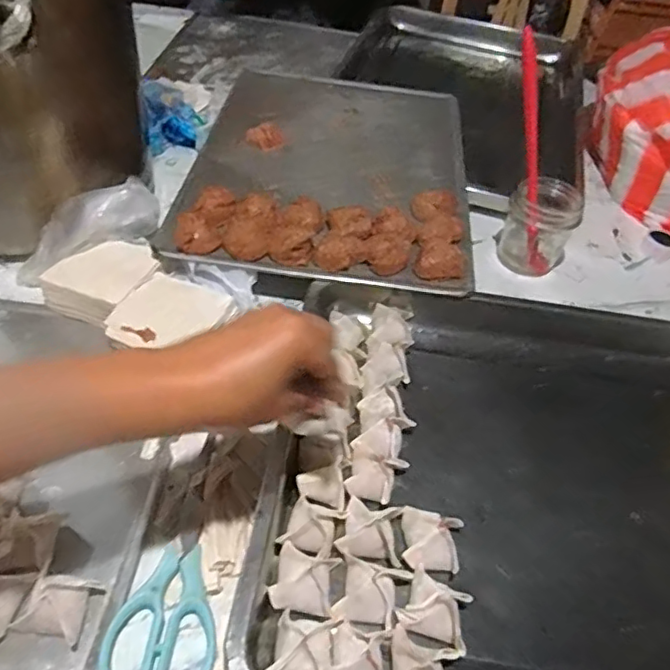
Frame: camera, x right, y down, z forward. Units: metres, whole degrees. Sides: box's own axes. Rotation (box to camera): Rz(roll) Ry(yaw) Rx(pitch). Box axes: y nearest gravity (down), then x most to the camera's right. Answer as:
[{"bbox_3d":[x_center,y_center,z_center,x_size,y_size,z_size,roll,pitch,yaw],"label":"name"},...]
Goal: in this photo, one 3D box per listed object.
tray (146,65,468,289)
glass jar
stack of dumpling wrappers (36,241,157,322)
[{"bbox_3d":[-0.001,-0.226,0.739,0.330,0.040,0.462,9,47,0],"label":"tray"},{"bbox_3d":[0.239,-0.127,0.682,0.074,0.097,0.074,4,47,-5],"label":"glass jar"},{"bbox_3d":[-0.222,-0.054,0.574,0.082,0.024,0.101,31,51,19],"label":"stack of dumpling wrappers"}]

